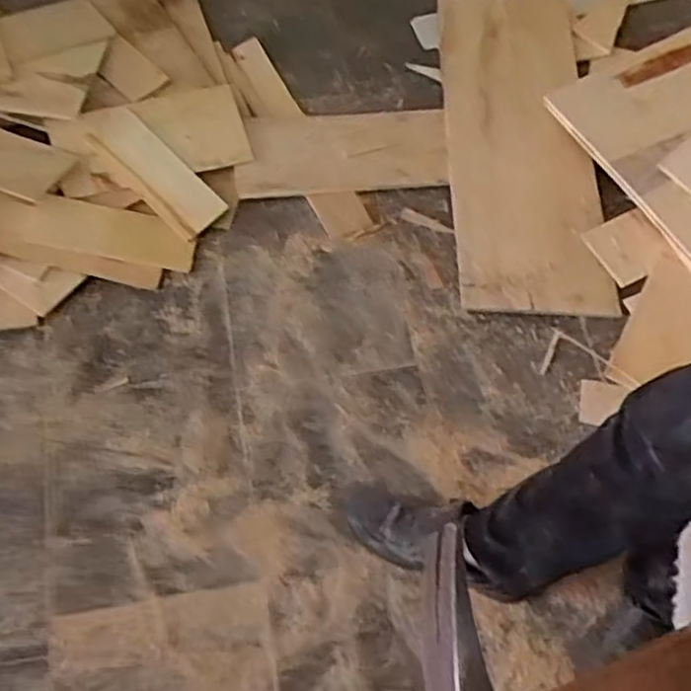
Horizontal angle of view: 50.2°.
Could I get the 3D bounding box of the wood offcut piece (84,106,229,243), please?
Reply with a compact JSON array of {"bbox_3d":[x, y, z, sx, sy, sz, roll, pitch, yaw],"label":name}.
[{"bbox_3d":[-0.351,-0.321,1.356,0.106,0.016,0.295,-41,80,-18],"label":"wood offcut piece"}]

